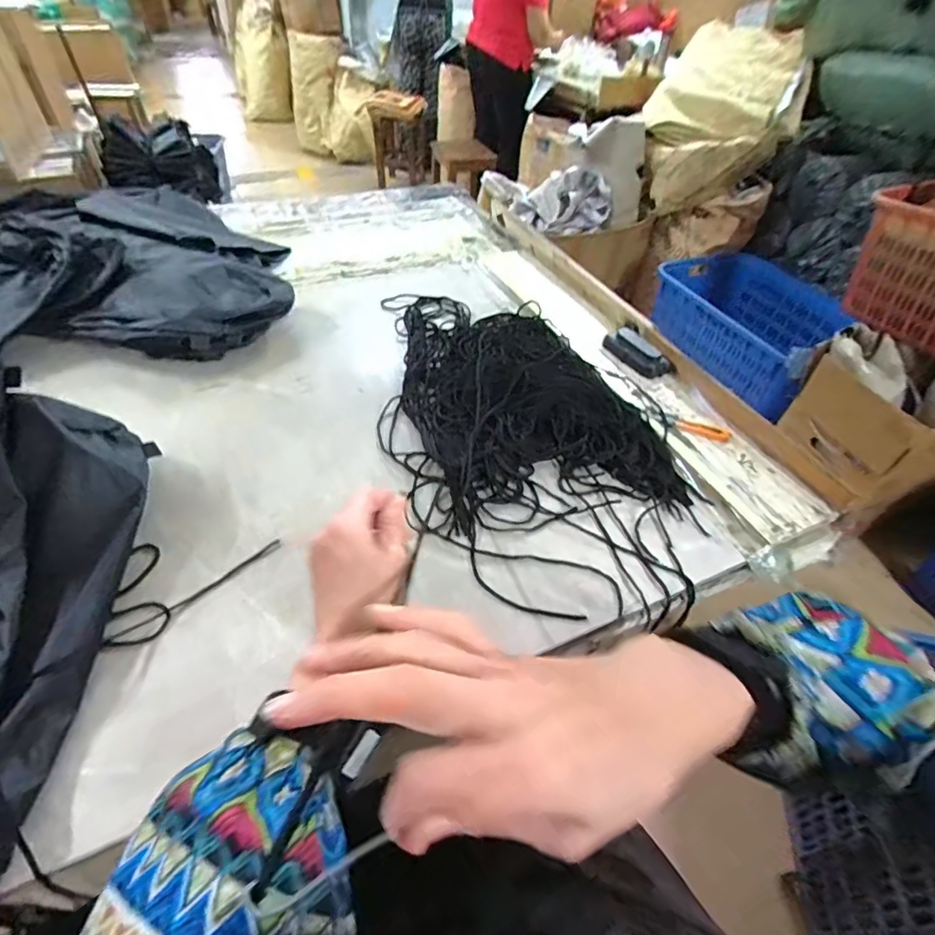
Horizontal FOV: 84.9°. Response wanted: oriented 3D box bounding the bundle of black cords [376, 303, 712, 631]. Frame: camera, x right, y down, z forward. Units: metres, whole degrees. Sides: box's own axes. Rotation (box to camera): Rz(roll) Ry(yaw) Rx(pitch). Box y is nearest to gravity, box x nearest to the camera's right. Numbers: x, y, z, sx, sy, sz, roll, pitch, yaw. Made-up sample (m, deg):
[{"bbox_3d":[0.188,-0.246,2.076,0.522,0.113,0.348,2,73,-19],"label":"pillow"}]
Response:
[{"bbox_3d":[0.056,-0.080,0.688,0.348,0.045,0.627,-13,49,-16],"label":"bundle of black cords"}]

